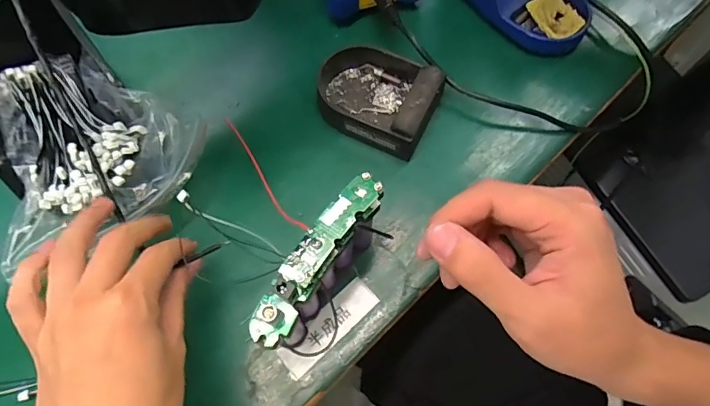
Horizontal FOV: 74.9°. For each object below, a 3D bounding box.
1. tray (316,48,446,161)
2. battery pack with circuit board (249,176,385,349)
[{"bbox_3d":[0.017,-0.091,0.397,0.104,0.037,0.077,19,71,9],"label":"tray"},{"bbox_3d":[-0.021,0.044,0.310,0.023,0.097,0.115,31,73,13],"label":"battery pack with circuit board"}]

